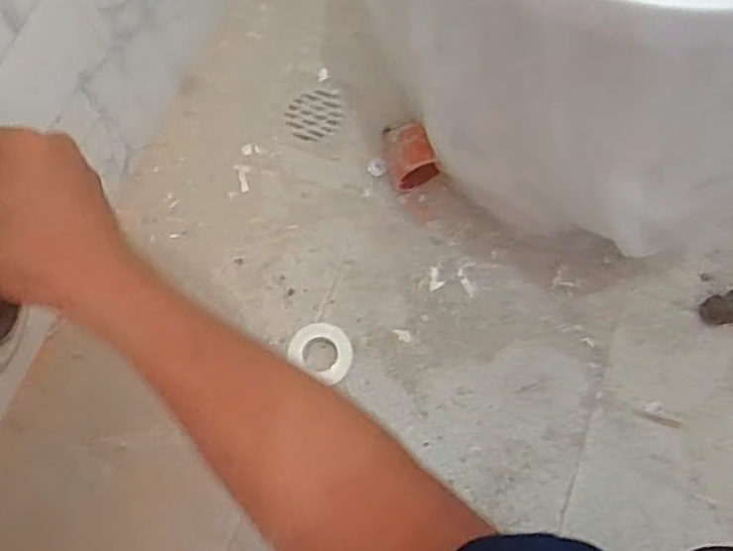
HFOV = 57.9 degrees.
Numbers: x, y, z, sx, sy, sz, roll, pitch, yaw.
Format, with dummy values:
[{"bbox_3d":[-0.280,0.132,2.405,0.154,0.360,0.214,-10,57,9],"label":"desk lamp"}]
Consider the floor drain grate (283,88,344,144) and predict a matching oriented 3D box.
[{"bbox_3d":[-0.064,-0.194,0.803,0.069,0.010,0.067,-9,74,-1],"label":"floor drain grate"}]

